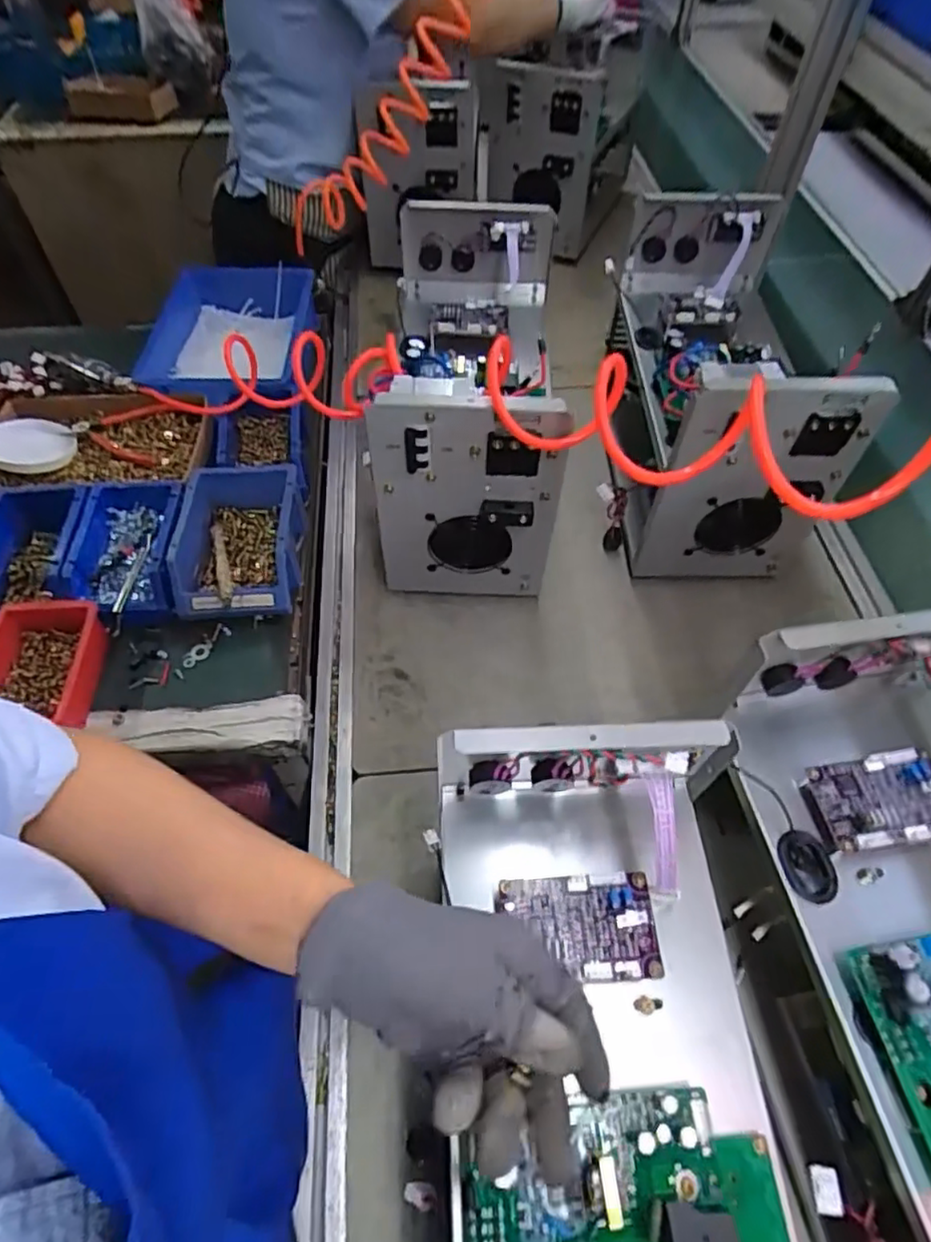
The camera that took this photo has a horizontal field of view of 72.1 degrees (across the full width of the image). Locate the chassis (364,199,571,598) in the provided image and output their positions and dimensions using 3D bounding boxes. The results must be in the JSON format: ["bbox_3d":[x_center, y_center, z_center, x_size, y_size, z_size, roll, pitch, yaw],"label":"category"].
[{"bbox_3d":[0.005,-0.251,0.754,0.182,0.280,0.385,2,57,1],"label":"chassis"}]

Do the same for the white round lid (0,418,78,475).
[{"bbox_3d":[-0.544,-0.221,0.800,0.097,0.019,0.105,14,39,-12],"label":"white round lid"}]

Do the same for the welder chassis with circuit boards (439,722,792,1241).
[{"bbox_3d":[0.078,0.272,0.364,0.181,0.195,0.374,0,60,0],"label":"welder chassis with circuit boards"}]

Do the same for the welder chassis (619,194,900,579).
[{"bbox_3d":[0.288,-0.273,0.769,0.178,0.288,0.364,-1,57,-1],"label":"welder chassis"}]

